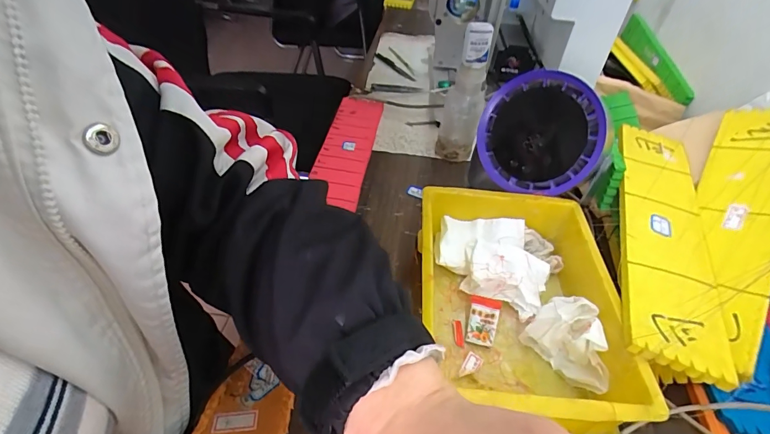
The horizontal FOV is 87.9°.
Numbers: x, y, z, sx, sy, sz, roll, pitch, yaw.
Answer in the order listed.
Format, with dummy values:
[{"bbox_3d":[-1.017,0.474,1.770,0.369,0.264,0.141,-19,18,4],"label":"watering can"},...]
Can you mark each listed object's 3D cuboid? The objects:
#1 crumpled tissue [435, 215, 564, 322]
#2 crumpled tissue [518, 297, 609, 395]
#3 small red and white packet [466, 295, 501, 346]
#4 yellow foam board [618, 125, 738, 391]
[{"bbox_3d":[0.123,0.047,0.451,0.134,0.047,0.100,20,45,15],"label":"crumpled tissue"},{"bbox_3d":[0.177,0.114,0.374,0.052,0.055,0.086,-22,49,-27],"label":"crumpled tissue"},{"bbox_3d":[0.099,0.104,0.401,0.029,0.006,0.048,13,65,11],"label":"small red and white packet"},{"bbox_3d":[0.293,0.003,0.425,0.084,0.025,0.348,16,45,13],"label":"yellow foam board"}]

